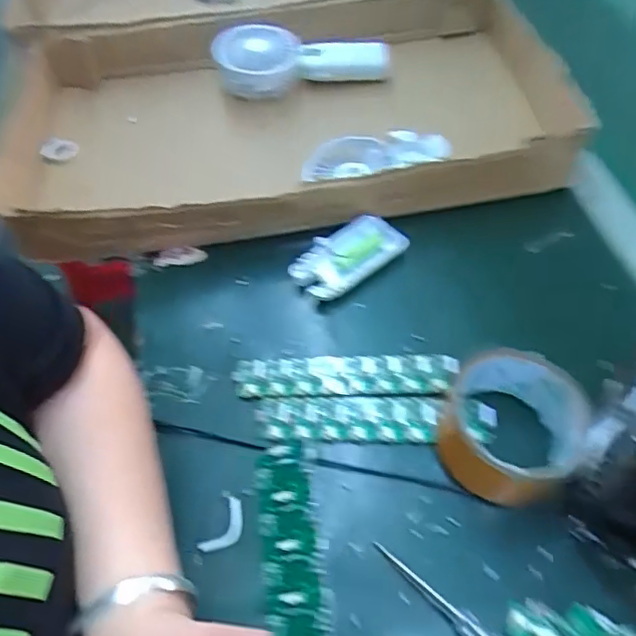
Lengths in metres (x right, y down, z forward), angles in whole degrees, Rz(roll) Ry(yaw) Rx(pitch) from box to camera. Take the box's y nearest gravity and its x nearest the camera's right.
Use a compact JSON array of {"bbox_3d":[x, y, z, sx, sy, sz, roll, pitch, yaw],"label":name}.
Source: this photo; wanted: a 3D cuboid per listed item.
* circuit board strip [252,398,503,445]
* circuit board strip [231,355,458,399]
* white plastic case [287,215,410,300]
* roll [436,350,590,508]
[{"bbox_3d":[0.040,0.071,0.406,0.162,0.006,0.034,-1,54,3],"label":"circuit board strip"},{"bbox_3d":[0.019,0.043,0.427,0.161,0.009,0.032,-2,54,2],"label":"circuit board strip"},{"bbox_3d":[0.025,-0.054,0.489,0.098,0.025,0.048,-33,59,-19],"label":"white plastic case"},{"bbox_3d":[0.130,0.069,0.380,0.087,0.046,0.096,18,57,16],"label":"roll"}]

